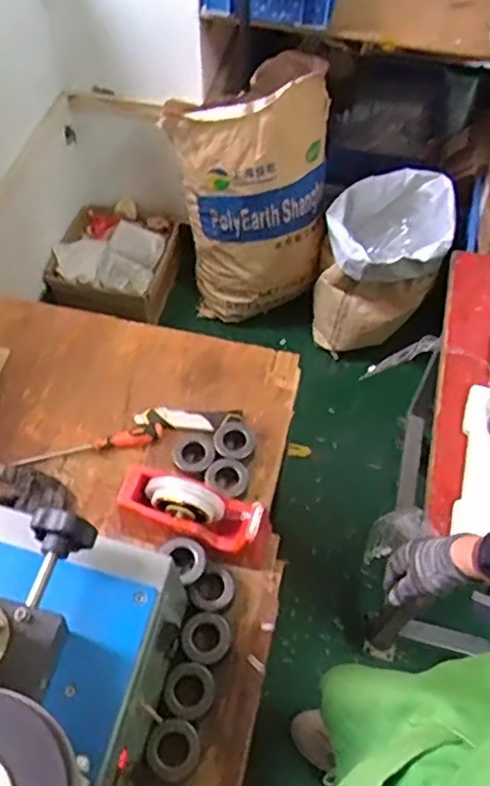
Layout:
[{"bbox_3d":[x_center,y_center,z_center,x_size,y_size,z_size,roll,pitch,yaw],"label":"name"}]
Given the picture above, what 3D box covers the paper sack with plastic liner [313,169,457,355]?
[{"bbox_3d":[0.377,-0.365,1.759,0.297,0.358,0.361,18,57,10],"label":"paper sack with plastic liner"}]

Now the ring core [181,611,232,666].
[{"bbox_3d":[-0.047,0.305,0.798,0.062,0.025,0.057,1,56,-1],"label":"ring core"}]

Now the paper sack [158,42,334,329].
[{"bbox_3d":[0.046,-0.477,1.674,0.393,0.596,0.232,-22,59,-16],"label":"paper sack"}]

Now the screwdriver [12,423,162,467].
[{"bbox_3d":[-0.230,0.081,0.959,0.218,0.026,0.025,-11,57,-9],"label":"screwdriver"}]

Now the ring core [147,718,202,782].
[{"bbox_3d":[-0.080,0.409,0.734,0.057,0.044,0.059,1,56,-1],"label":"ring core"}]

